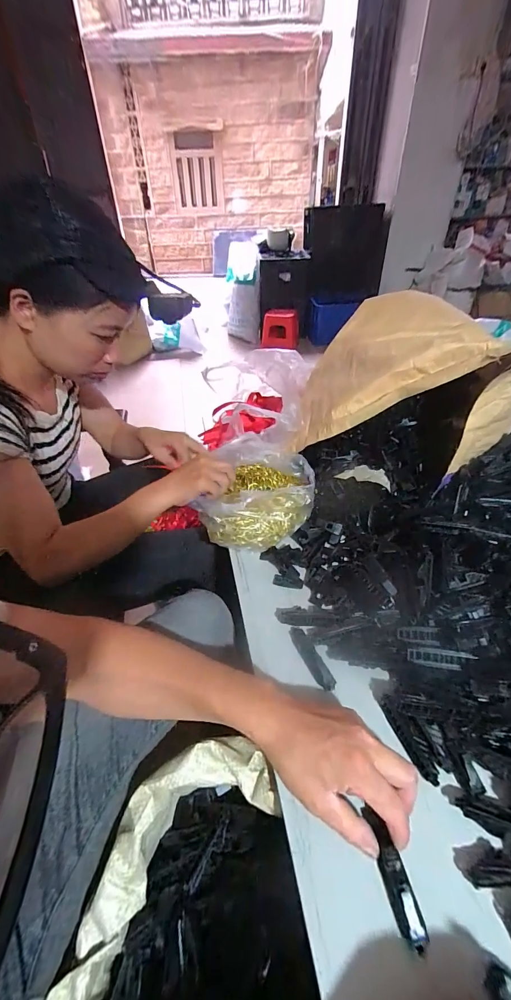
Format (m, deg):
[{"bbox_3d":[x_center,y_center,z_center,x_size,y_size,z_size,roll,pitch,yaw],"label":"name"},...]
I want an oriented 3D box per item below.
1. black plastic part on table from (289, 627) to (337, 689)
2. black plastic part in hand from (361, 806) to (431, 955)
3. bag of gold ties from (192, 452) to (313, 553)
[{"bbox_3d":[0.069,0.192,0.437,0.019,0.006,0.083,-19,43,-19],"label":"black plastic part on table"},{"bbox_3d":[0.112,0.304,0.291,0.022,0.010,0.081,-11,48,-10],"label":"black plastic part in hand"},{"bbox_3d":[0.002,-0.007,0.590,0.185,0.091,0.167,6,41,9],"label":"bag of gold ties"}]

